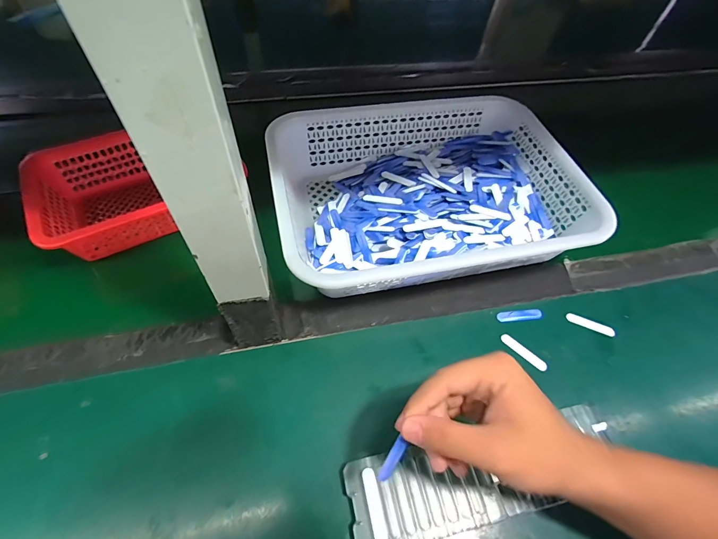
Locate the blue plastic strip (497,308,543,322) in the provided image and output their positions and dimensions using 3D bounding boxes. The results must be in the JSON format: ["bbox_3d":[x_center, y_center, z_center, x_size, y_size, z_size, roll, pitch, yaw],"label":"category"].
[{"bbox_3d":[0.182,0.051,0.405,0.053,0.004,0.015,-4,57,-6],"label":"blue plastic strip"}]

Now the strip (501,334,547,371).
[{"bbox_3d":[0.174,0.086,0.377,0.052,0.004,0.010,39,62,20],"label":"strip"}]

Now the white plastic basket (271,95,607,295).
[{"bbox_3d":[0.080,-0.097,0.451,0.358,0.084,0.251,-8,57,-9],"label":"white plastic basket"}]

